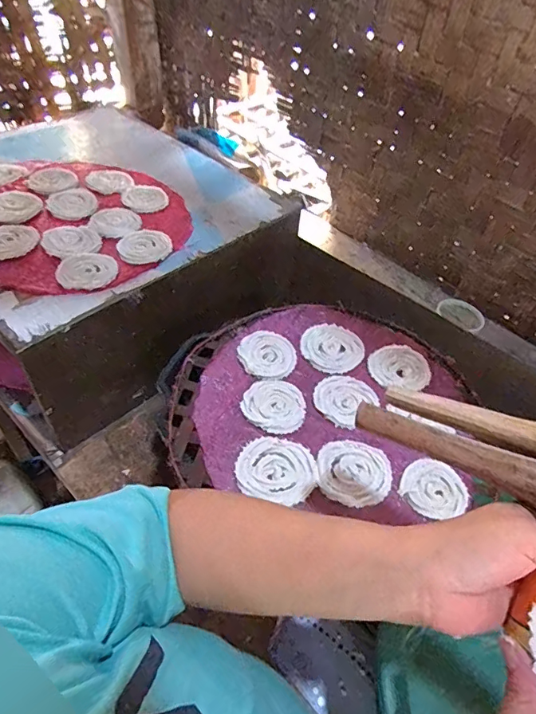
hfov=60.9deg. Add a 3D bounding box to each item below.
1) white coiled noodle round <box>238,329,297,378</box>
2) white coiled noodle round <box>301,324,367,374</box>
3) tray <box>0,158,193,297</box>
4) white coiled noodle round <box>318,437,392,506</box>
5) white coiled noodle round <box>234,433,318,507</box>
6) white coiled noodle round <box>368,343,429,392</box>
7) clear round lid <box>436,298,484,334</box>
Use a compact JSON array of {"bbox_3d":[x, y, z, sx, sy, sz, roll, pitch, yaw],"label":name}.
[{"bbox_3d":[-0.001,-0.006,0.603,0.075,0.007,0.078,2,48,-4],"label":"white coiled noodle round"},{"bbox_3d":[0.088,-0.014,0.624,0.084,0.005,0.082,3,48,-3],"label":"white coiled noodle round"},{"bbox_3d":[-0.337,-0.241,0.742,0.413,0.026,0.365,22,50,14],"label":"tray"},{"bbox_3d":[0.094,0.125,0.498,0.079,0.004,0.079,3,48,-3],"label":"white coiled noodle round"},{"bbox_3d":[0.011,0.118,0.493,0.084,0.007,0.076,13,48,7],"label":"white coiled noodle round"},{"bbox_3d":[0.175,0.012,0.606,0.080,0.007,0.073,10,48,3],"label":"white coiled noodle round"},{"bbox_3d":[0.365,-0.082,0.861,0.085,0.011,0.086,3,48,-3],"label":"clear round lid"}]

